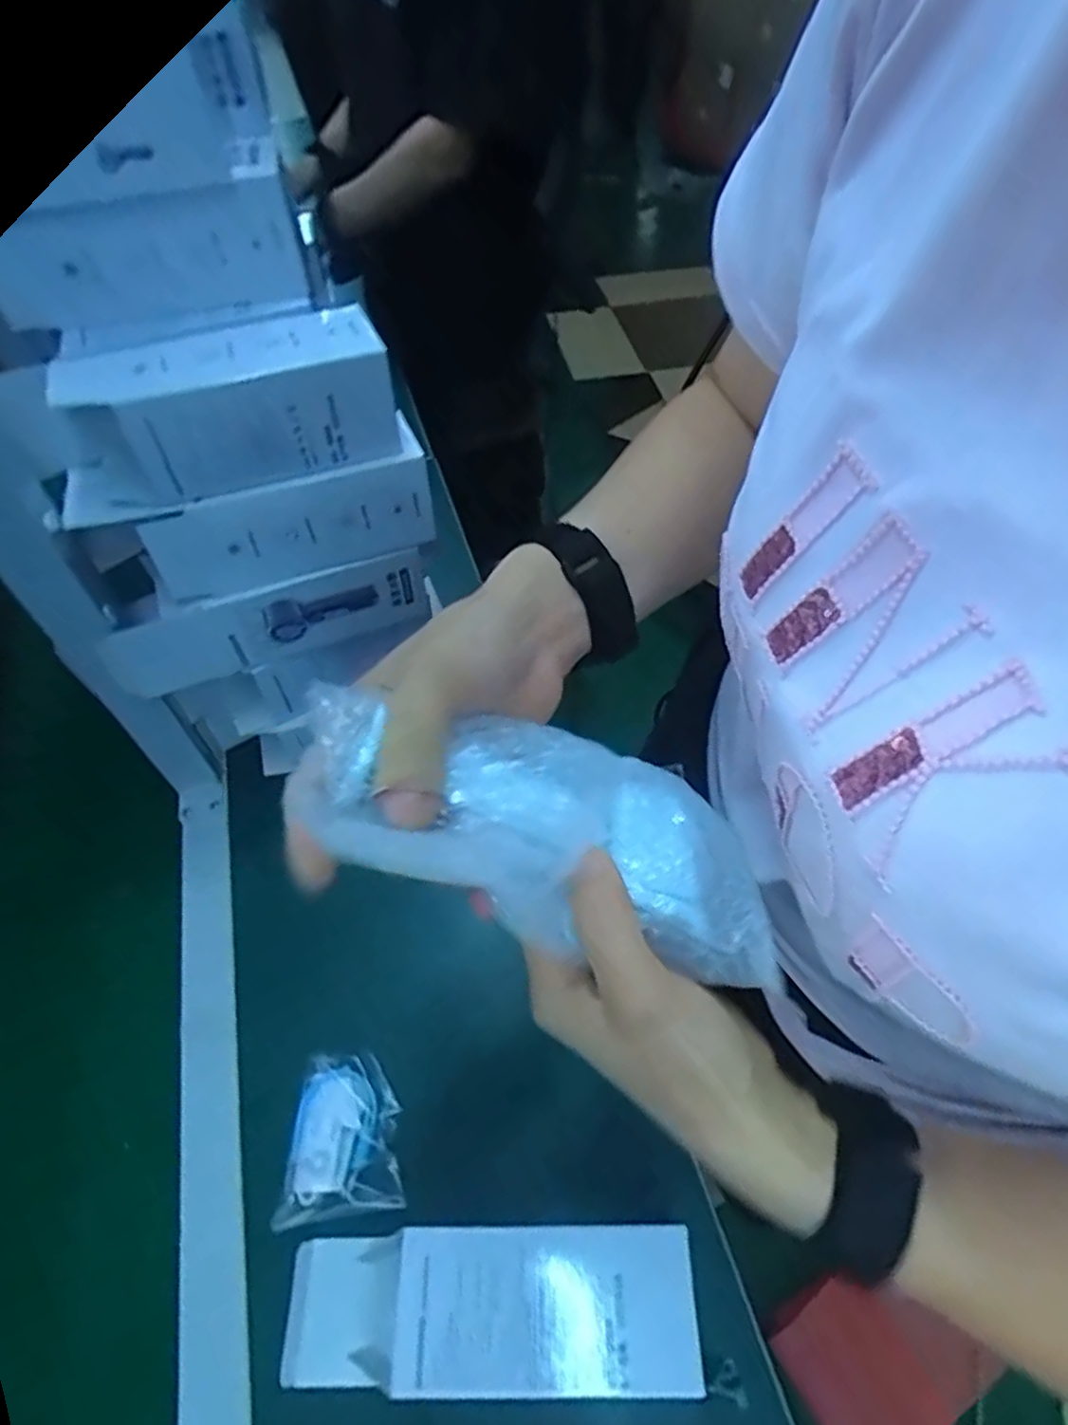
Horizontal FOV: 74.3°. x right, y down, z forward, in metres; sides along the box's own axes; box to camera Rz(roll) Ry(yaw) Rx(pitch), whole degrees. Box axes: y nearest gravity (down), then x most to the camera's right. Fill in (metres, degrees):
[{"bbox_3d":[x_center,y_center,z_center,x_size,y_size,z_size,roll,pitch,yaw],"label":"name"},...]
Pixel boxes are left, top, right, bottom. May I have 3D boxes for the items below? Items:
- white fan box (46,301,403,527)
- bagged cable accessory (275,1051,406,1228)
[{"bbox_3d":[-0.197,-0.192,0.448,0.209,0.078,0.082,-21,55,-13],"label":"white fan box"},{"bbox_3d":[-0.129,0.287,0.482,0.077,0.016,0.096,-5,53,-1],"label":"bagged cable accessory"}]

